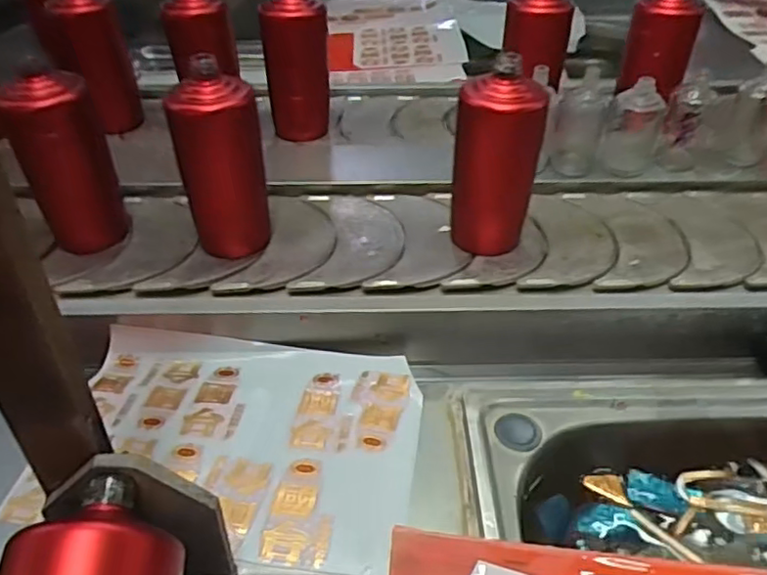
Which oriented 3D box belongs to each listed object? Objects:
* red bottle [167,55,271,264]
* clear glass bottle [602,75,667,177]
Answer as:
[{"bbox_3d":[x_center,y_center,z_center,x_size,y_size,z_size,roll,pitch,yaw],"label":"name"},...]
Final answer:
[{"bbox_3d":[-0.157,-0.117,0.623,0.075,0.179,0.067,-2,41,-2],"label":"red bottle"},{"bbox_3d":[0.300,-0.191,0.761,0.060,0.111,0.059,15,43,17],"label":"clear glass bottle"}]

